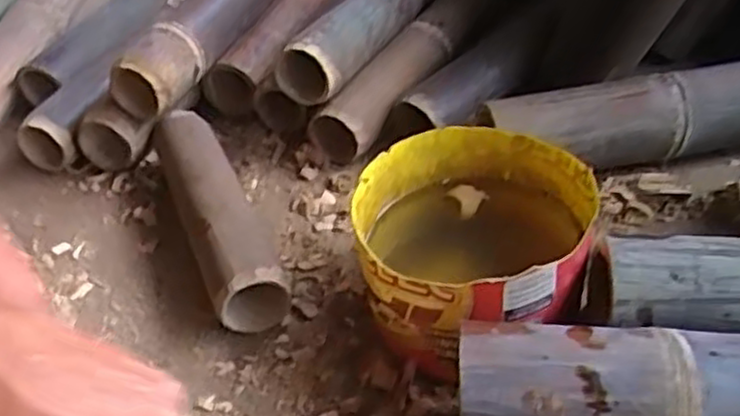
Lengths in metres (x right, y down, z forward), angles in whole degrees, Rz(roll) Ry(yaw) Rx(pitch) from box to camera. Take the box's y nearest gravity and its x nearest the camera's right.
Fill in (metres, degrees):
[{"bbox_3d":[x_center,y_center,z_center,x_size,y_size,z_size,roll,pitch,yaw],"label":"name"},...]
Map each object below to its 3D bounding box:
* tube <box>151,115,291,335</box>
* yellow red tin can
[{"bbox_3d":[-0.124,0.001,0.611,0.054,0.054,0.235,-19,41,-15],"label":"tube"},{"bbox_3d":[0.065,0.032,0.521,0.149,0.110,0.145,-4,40,3],"label":"yellow red tin can"}]

